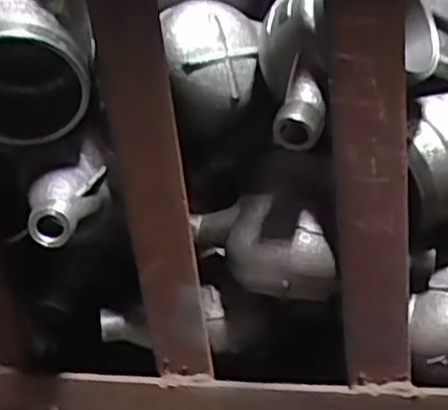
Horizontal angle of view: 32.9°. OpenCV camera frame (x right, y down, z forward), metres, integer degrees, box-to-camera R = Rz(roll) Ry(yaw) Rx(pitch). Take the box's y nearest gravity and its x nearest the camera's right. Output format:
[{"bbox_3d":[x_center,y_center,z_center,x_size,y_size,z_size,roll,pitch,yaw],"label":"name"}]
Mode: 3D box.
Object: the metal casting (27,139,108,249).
[{"bbox_3d":[-0.097,-0.004,0.454,0.040,0.035,0.066,5,45,22],"label":"metal casting"}]

